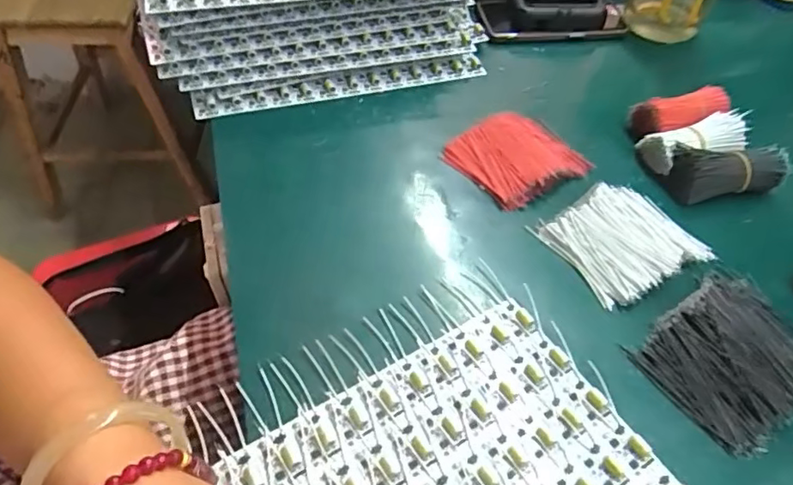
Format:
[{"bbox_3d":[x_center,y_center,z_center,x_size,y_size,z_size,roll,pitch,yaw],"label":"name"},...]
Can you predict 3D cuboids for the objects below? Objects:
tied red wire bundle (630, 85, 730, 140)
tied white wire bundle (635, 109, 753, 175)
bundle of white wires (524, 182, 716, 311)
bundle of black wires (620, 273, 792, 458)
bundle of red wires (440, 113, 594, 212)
[{"bbox_3d":[0.269,-0.122,0.527,0.093,0.032,0.035,-15,54,-13],"label":"tied red wire bundle"},{"bbox_3d":[0.268,-0.092,0.500,0.087,0.032,0.040,-12,53,-10],"label":"tied white wire bundle"},{"bbox_3d":[0.178,-0.006,0.439,0.106,0.016,0.094,-27,57,-20],"label":"bundle of white wires"},{"bbox_3d":[0.232,0.074,0.380,0.118,0.012,0.093,-30,59,-23],"label":"bundle of black wires"},{"bbox_3d":[0.104,-0.077,0.497,0.099,0.022,0.090,-27,57,-20],"label":"bundle of red wires"}]

